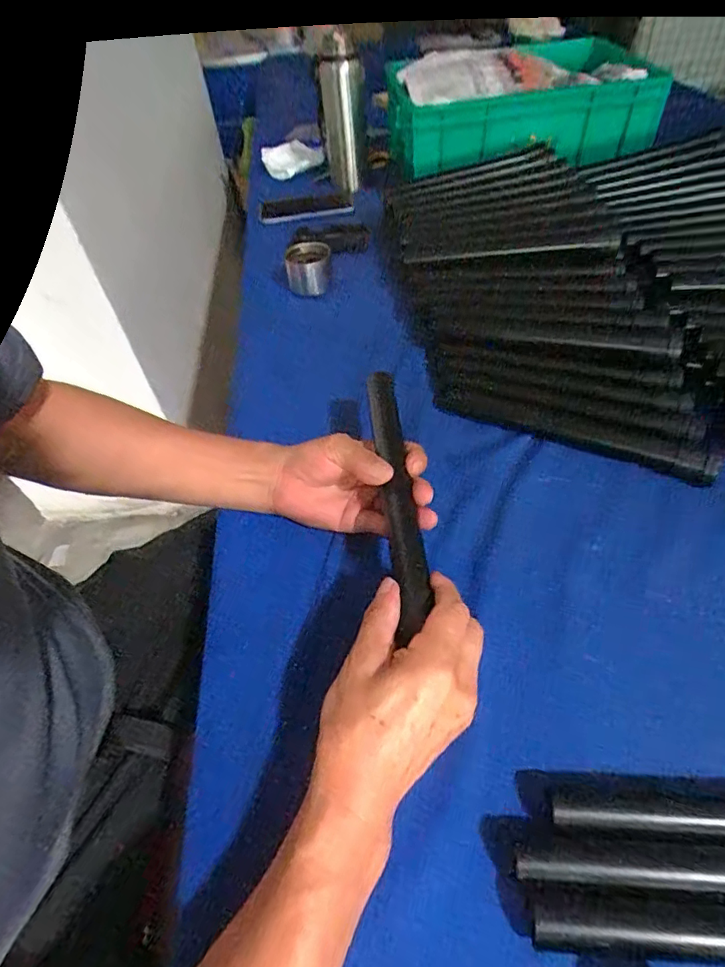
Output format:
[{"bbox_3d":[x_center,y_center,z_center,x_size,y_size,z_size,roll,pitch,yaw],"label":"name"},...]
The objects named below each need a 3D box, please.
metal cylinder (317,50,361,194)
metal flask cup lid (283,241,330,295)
[{"bbox_3d":[-0.029,-0.550,0.821,0.059,0.190,0.071,-6,49,1],"label":"metal cylinder"},{"bbox_3d":[-0.070,-0.283,0.688,0.061,0.042,0.058,-10,49,-2],"label":"metal flask cup lid"}]

